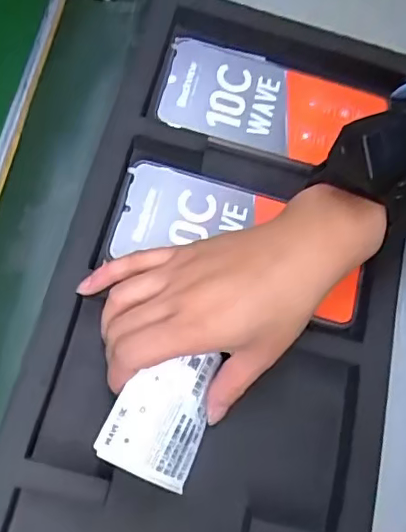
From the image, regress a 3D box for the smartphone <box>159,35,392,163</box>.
[{"bbox_3d":[0.049,-0.123,0.421,0.156,0.012,0.082,14,71,-2],"label":"smartphone"}]

